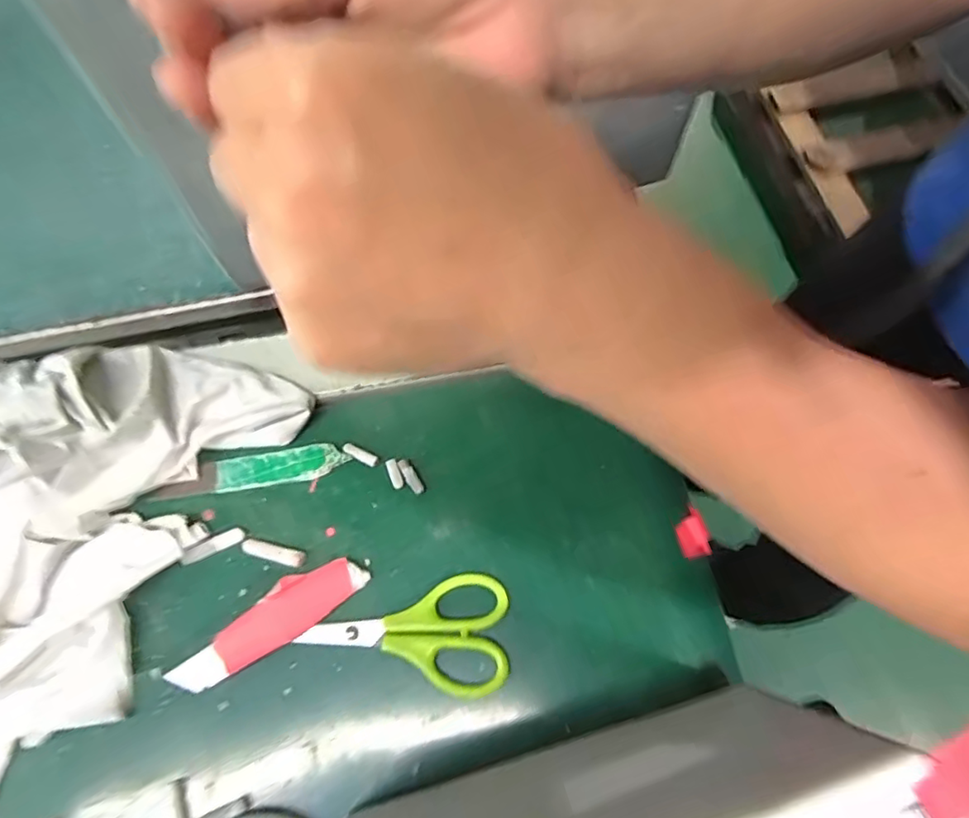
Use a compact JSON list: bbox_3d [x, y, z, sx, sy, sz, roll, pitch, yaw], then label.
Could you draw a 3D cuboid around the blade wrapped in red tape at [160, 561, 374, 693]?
[{"bbox_3d":[-0.109,0.111,0.304,0.100,0.006,0.028,-38,89,-14],"label":"blade wrapped in red tape"}]

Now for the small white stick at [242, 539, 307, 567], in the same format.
[{"bbox_3d":[-0.115,0.079,0.324,0.034,0.006,0.008,12,70,6],"label":"small white stick"}]

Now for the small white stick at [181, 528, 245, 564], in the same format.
[{"bbox_3d":[-0.149,0.075,0.325,0.033,0.010,0.008,-25,70,-8],"label":"small white stick"}]

